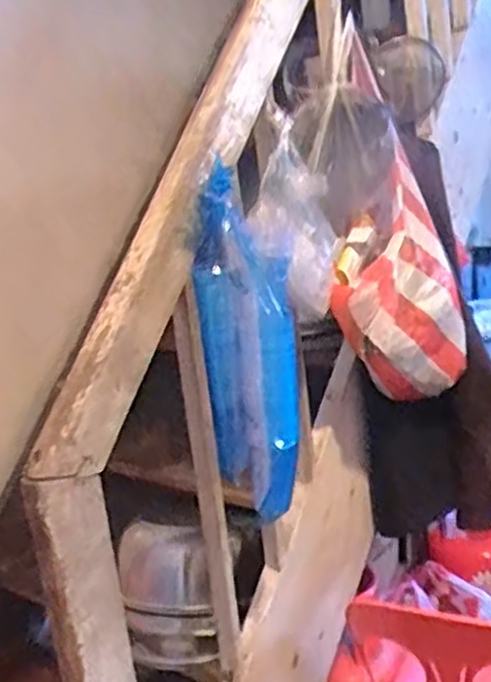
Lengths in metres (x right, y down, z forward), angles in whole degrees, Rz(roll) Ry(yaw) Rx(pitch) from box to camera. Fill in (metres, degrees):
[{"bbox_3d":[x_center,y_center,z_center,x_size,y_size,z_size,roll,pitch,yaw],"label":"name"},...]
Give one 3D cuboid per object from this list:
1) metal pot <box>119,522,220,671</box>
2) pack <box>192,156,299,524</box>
[{"bbox_3d":[-0.138,0.458,1.353,0.195,0.218,0.173,-8,13,-1],"label":"metal pot"},{"bbox_3d":[0.004,0.021,1.054,0.132,0.467,0.075,-8,13,1],"label":"pack"}]

